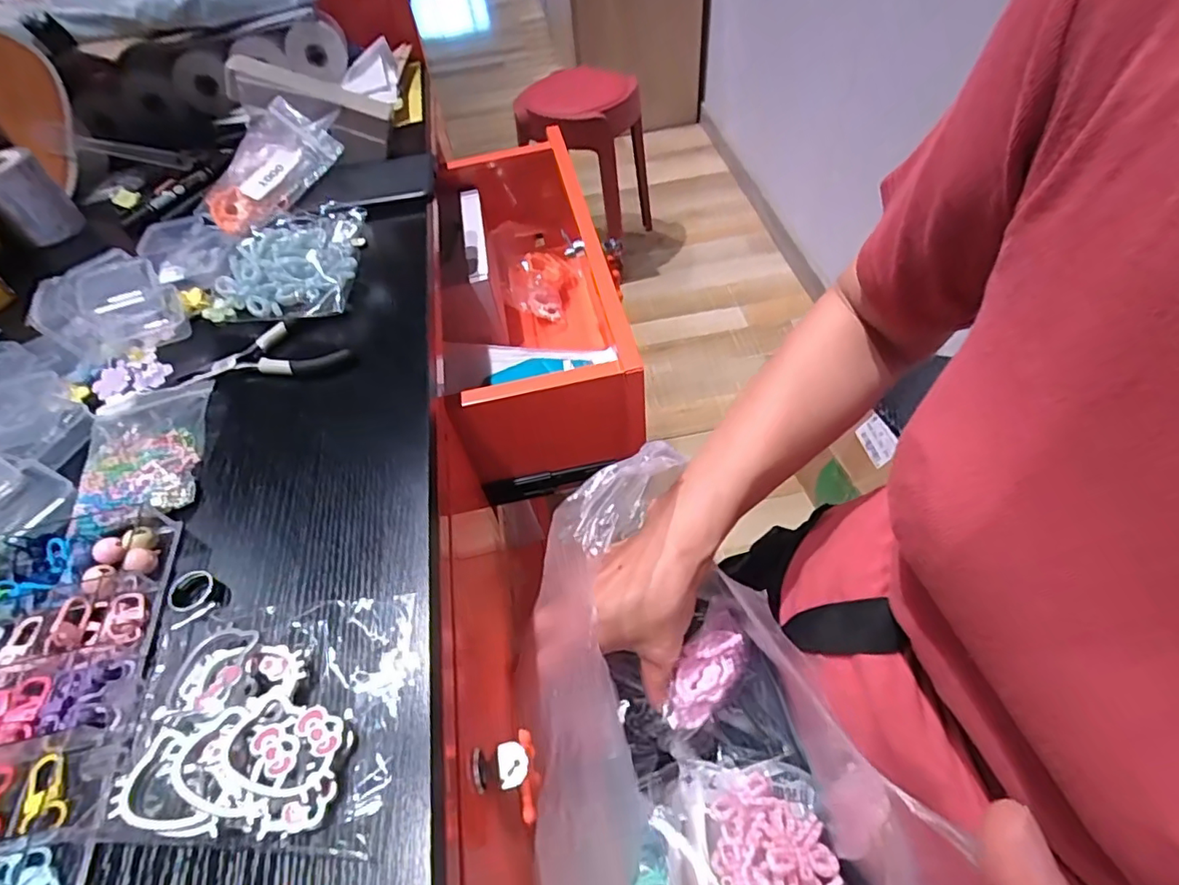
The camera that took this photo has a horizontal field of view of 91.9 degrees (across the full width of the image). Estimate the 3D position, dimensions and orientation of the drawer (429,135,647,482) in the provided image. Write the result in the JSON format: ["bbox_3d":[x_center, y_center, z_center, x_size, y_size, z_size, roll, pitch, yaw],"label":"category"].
[{"bbox_3d":[-0.068,-0.146,0.582,0.167,0.133,0.394,-11,52,-2],"label":"drawer"}]

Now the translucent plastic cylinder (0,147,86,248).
[{"bbox_3d":[-0.485,-0.213,0.493,0.048,0.063,0.048,-36,58,-22],"label":"translucent plastic cylinder"}]

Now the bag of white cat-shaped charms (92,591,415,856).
[{"bbox_3d":[-0.131,0.105,0.231,0.105,0.022,0.094,-2,52,5],"label":"bag of white cat-shaped charms"}]

